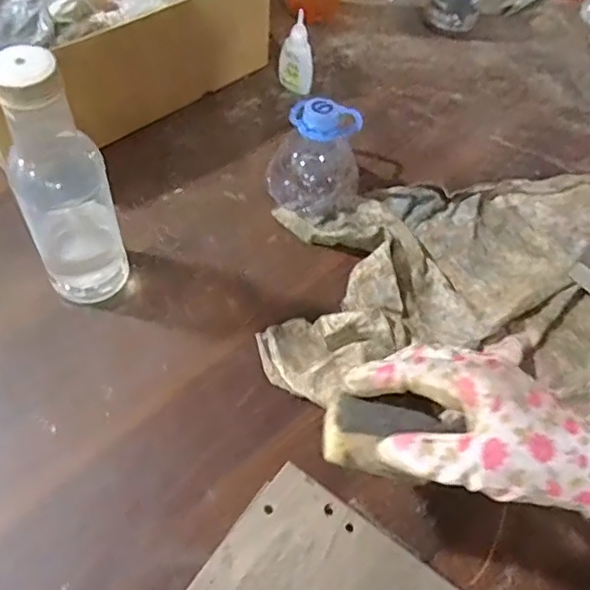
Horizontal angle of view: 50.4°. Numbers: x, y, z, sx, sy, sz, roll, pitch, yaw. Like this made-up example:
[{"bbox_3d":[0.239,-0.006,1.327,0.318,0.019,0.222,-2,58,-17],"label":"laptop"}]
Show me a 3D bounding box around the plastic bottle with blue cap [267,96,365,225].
[{"bbox_3d":[0.020,-0.129,0.581,0.085,0.087,0.085,5,57,-2],"label":"plastic bottle with blue cap"}]

